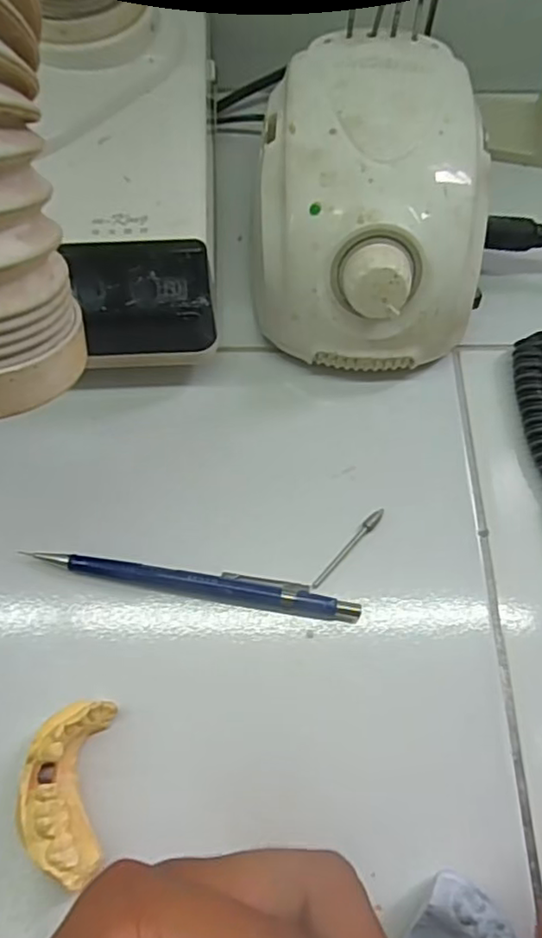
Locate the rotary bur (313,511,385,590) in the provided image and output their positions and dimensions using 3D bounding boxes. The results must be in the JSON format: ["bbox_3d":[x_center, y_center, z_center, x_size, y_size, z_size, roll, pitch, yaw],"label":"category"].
[{"bbox_3d":[0.033,0.034,0.267,0.005,0.004,0.045,39,73,16],"label":"rotary bur"}]

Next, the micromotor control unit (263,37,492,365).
[{"bbox_3d":[0.045,-0.121,0.292,0.099,0.082,0.133,0,65,0],"label":"micromotor control unit"}]

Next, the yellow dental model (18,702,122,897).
[{"bbox_3d":[-0.072,0.112,0.220,0.026,0.022,0.056,-1,65,0],"label":"yellow dental model"}]

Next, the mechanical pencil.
[{"bbox_3d":[-0.031,0.047,0.257,0.133,0.010,0.013,9,66,4],"label":"mechanical pencil"}]

